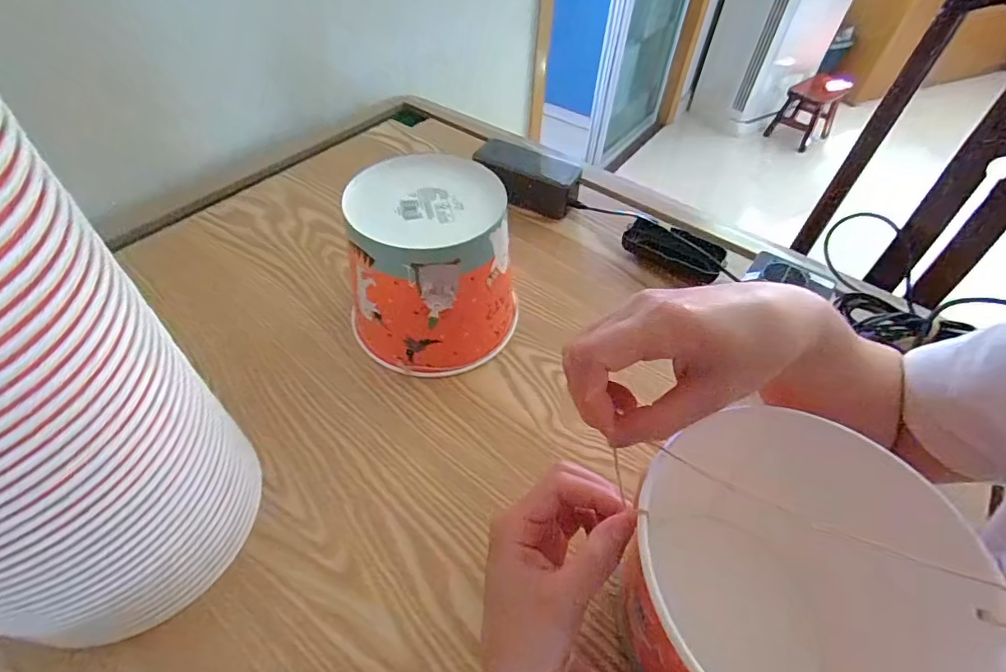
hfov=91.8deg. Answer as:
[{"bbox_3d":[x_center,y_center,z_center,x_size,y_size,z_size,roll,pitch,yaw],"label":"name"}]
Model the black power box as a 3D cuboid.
[{"bbox_3d":[0.029,-0.195,0.600,0.131,0.060,0.052,21,52,14],"label":"black power box"}]

